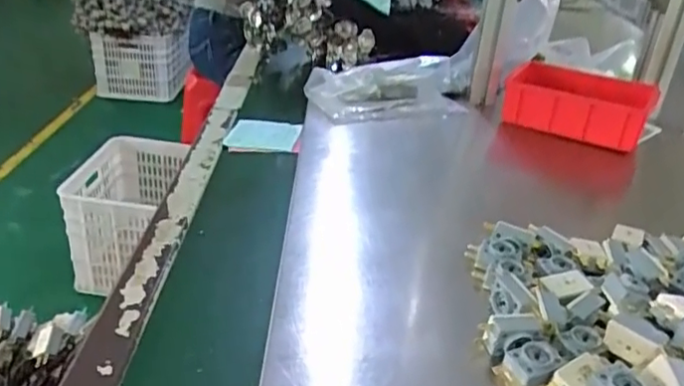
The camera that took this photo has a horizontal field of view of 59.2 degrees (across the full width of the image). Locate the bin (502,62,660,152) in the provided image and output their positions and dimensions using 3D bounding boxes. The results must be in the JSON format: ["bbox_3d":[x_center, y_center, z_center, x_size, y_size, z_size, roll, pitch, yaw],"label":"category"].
[{"bbox_3d":[0.341,-0.130,0.879,0.202,0.078,0.091,17,31,20],"label":"bin"}]

